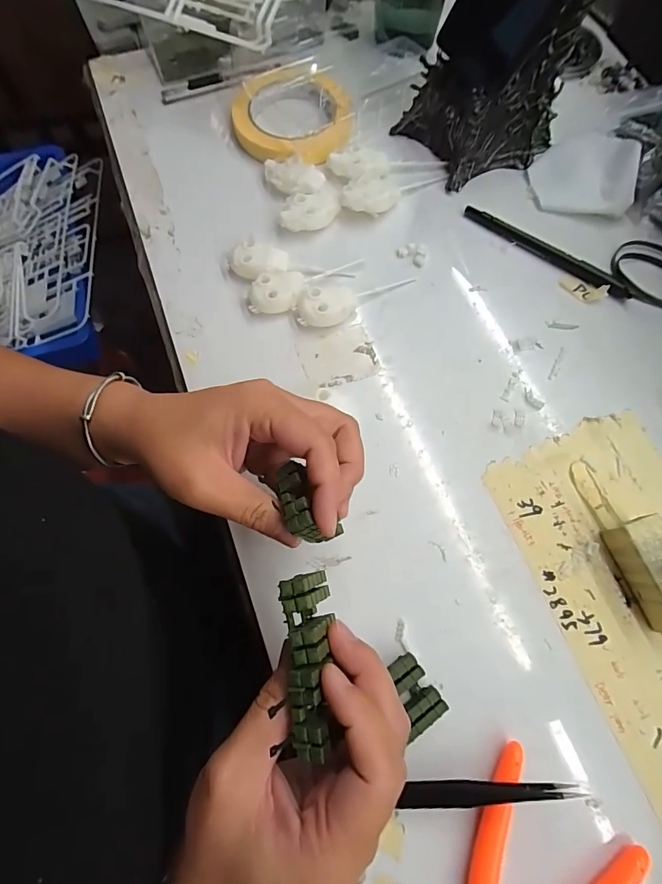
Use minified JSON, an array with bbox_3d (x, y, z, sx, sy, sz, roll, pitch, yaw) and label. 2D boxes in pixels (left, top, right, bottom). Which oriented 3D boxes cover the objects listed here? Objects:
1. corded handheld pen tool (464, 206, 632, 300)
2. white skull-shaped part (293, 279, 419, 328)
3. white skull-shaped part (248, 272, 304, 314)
[{"bbox_3d":[0.170,-0.153,0.343,0.142,0.012,0.011,36,75,12],"label":"corded handheld pen tool"},{"bbox_3d":[0.019,-0.108,0.325,0.093,0.017,0.030,-14,71,-4],"label":"white skull-shaped part"},{"bbox_3d":[-0.041,-0.113,0.324,0.046,0.015,0.029,-21,71,-7],"label":"white skull-shaped part"}]

